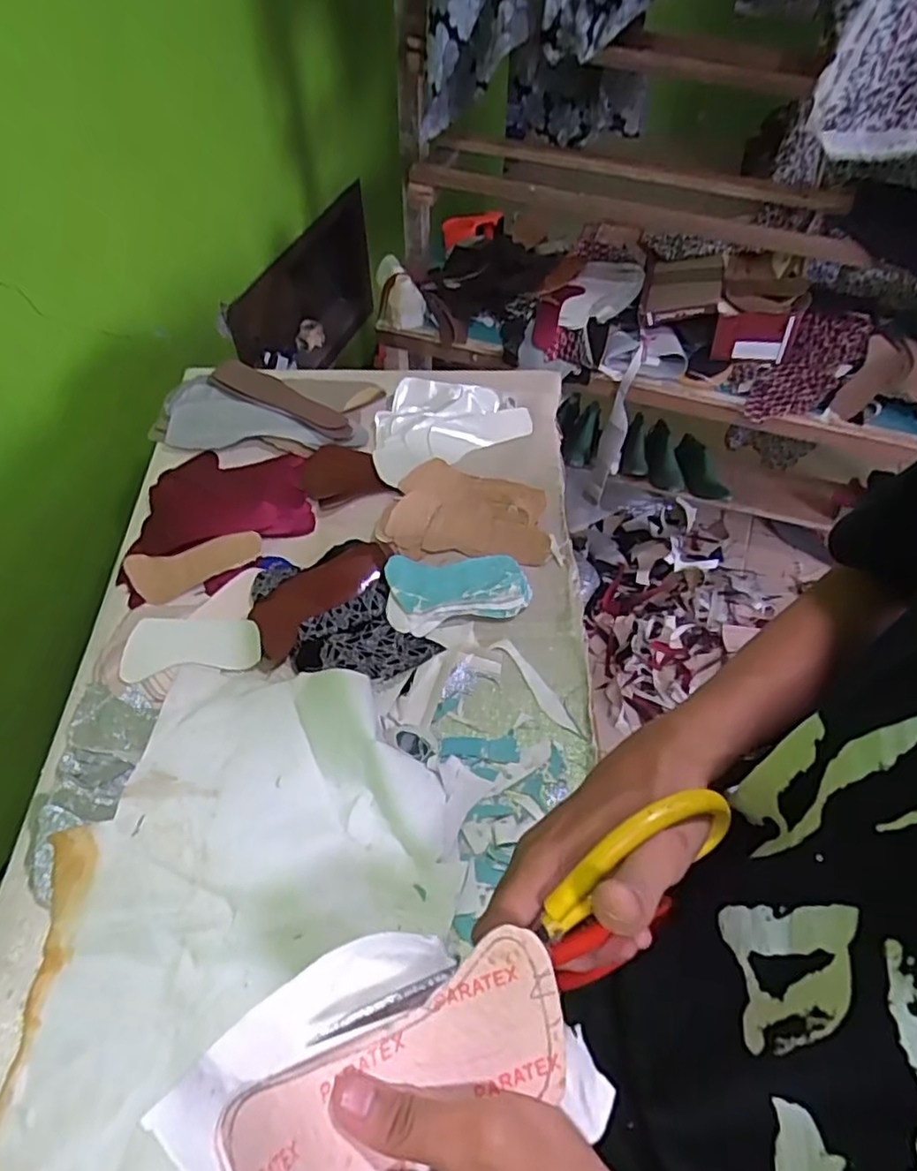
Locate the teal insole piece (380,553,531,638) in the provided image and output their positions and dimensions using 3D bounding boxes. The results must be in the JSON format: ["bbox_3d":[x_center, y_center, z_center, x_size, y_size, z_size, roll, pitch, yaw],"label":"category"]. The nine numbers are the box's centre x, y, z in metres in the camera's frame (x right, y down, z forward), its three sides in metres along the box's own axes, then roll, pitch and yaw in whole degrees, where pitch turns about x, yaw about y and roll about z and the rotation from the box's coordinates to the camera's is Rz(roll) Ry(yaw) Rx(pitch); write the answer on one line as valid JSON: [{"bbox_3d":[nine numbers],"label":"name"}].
[{"bbox_3d":[0.001,0.007,0.824,0.180,0.048,0.092,-6,55,-4],"label":"teal insole piece"}]

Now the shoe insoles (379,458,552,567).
[{"bbox_3d":[0.014,-0.099,0.888,0.222,0.074,0.125,5,55,3],"label":"shoe insoles"}]

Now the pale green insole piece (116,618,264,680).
[{"bbox_3d":[-0.312,0.072,0.763,0.154,0.009,0.066,-2,88,-3],"label":"pale green insole piece"}]

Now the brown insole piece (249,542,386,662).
[{"bbox_3d":[-0.177,0.006,0.804,0.066,0.027,0.184,35,62,22],"label":"brown insole piece"}]

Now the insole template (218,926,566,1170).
[{"bbox_3d":[-0.018,0.186,0.243,0.125,0.052,0.052,-17,55,-27],"label":"insole template"}]

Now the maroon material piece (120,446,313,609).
[{"bbox_3d":[-0.318,-0.089,0.891,0.223,0.022,0.240,2,59,-2],"label":"maroon material piece"}]

